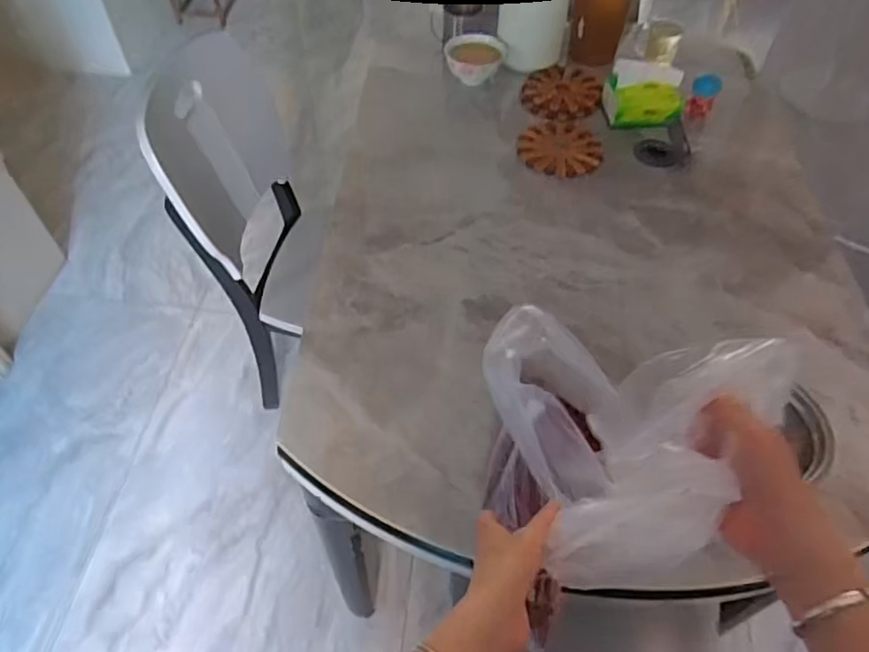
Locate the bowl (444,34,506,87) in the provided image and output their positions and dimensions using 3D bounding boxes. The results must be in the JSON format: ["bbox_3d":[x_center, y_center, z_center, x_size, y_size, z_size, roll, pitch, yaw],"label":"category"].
[{"bbox_3d":[0.080,-0.540,1.273,0.118,0.077,0.118,0,52,0],"label":"bowl"}]

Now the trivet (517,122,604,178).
[{"bbox_3d":[0.235,-0.333,1.150,0.138,0.022,0.154,-25,56,-18],"label":"trivet"}]

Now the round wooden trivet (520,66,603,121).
[{"bbox_3d":[0.257,-0.472,1.250,0.155,0.010,0.173,16,54,12],"label":"round wooden trivet"}]

